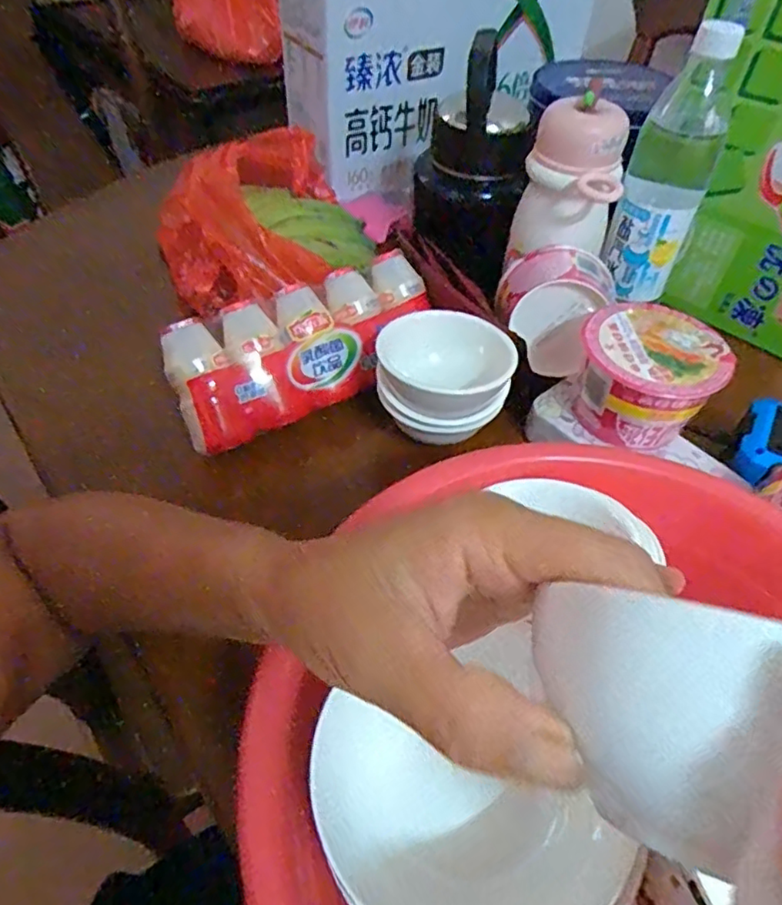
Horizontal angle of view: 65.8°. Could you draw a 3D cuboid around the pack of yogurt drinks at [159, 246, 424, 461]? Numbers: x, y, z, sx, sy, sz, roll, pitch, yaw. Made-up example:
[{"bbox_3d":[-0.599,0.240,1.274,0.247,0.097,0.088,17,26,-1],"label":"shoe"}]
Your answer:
[{"bbox_3d":[-0.063,-0.086,0.463,0.213,0.067,0.079,-29,57,-24],"label":"pack of yogurt drinks"}]

